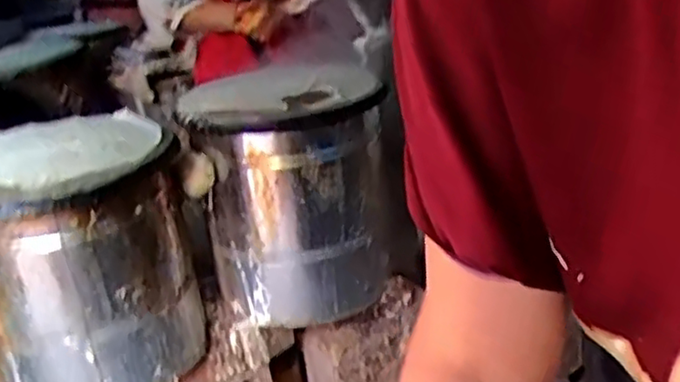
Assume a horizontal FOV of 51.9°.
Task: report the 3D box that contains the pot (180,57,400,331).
[{"bbox_3d":[-0.072,-0.010,1.371,0.365,0.425,0.368,-6,22,3],"label":"pot"}]

